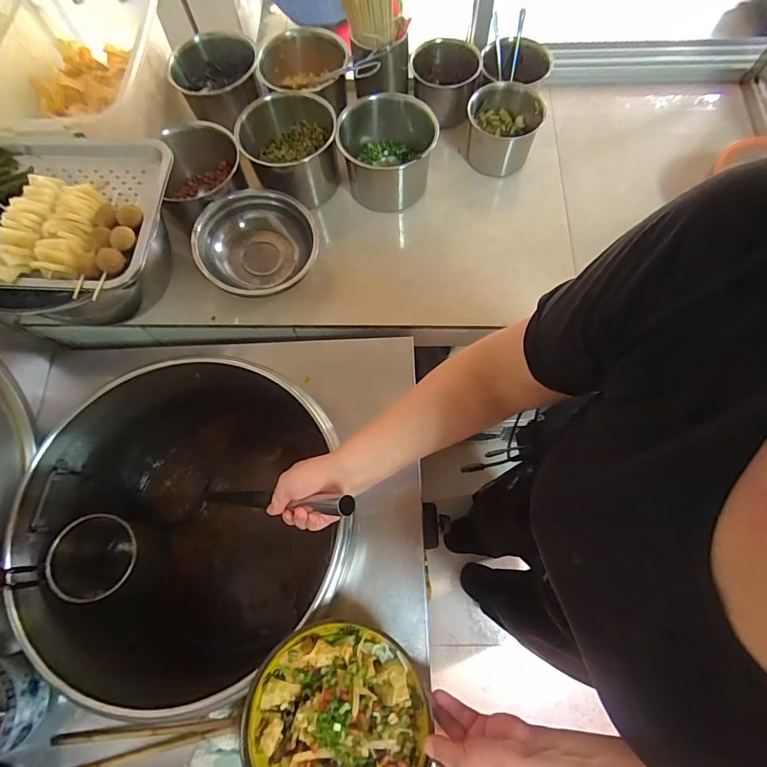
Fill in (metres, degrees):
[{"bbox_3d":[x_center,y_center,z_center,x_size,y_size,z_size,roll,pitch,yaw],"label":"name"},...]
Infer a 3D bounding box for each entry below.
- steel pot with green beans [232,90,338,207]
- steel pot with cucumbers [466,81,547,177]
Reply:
[{"bbox_3d":[-0.170,-0.426,0.804,0.165,0.138,0.181,-1,69,2],"label":"steel pot with green beans"},{"bbox_3d":[0.227,-0.483,0.835,0.139,0.116,0.144,-1,69,2],"label":"steel pot with cucumbers"}]

